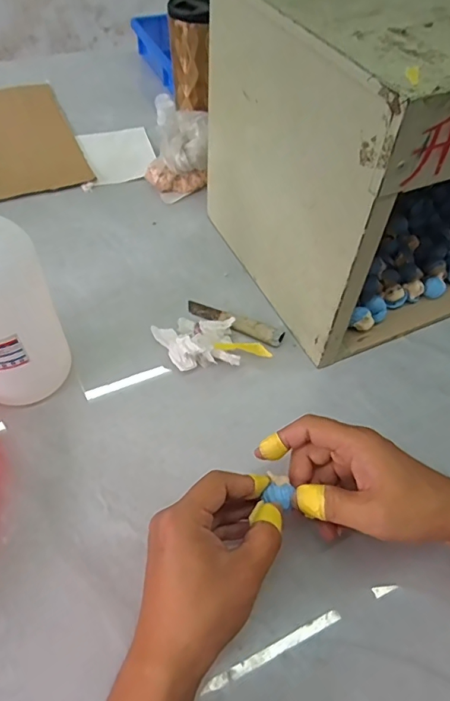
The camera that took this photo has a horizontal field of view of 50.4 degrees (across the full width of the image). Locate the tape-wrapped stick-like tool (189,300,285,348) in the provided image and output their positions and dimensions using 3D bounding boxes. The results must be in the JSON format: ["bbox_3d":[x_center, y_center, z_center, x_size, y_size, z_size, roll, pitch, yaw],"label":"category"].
[{"bbox_3d":[0.009,-0.032,0.546,0.118,0.010,0.023,23,56,15],"label":"tape-wrapped stick-like tool"}]

